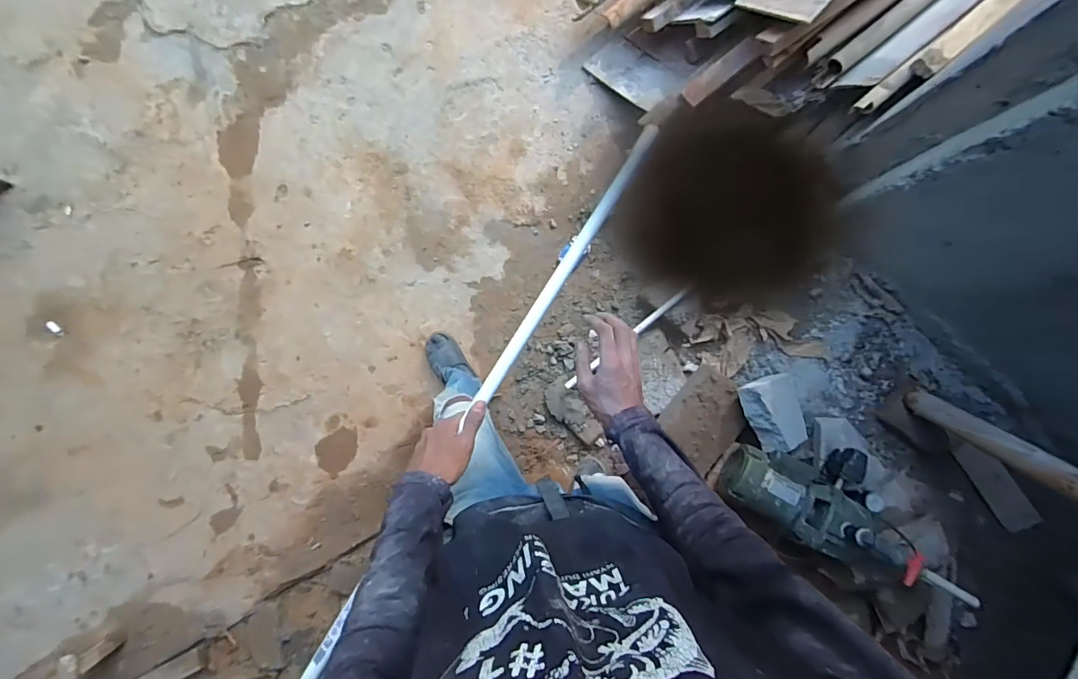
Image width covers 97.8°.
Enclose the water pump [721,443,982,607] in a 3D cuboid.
[{"bbox_3d":[0.807,0.448,1.229,0.607,0.217,0.295,28,89,8],"label":"water pump"}]

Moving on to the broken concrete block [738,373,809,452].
[{"bbox_3d":[0.676,0.210,1.357,0.195,0.101,0.219,-22,96,-37],"label":"broken concrete block"}]

